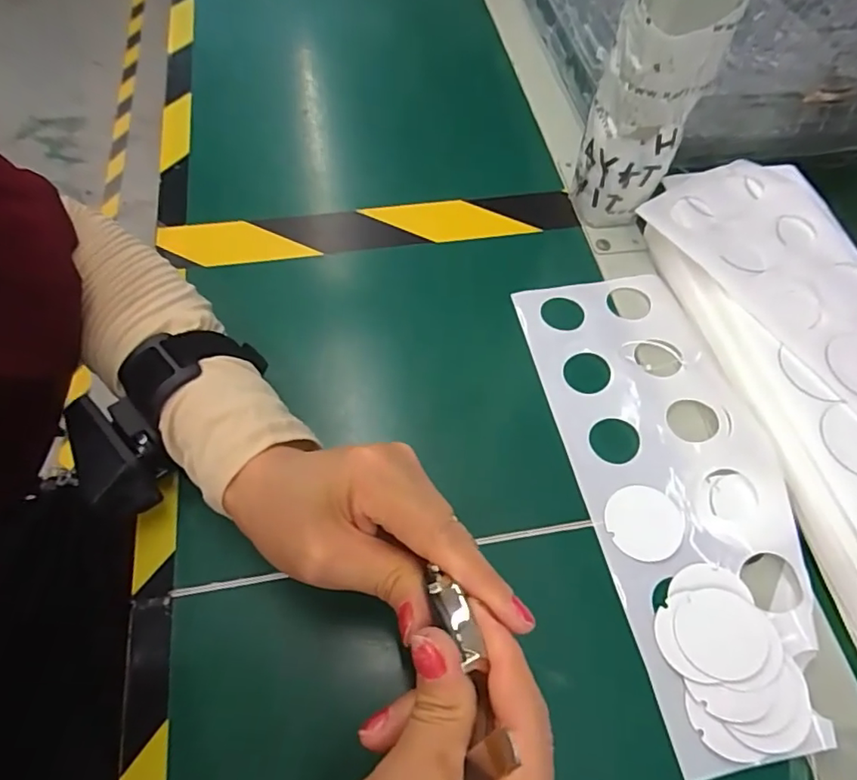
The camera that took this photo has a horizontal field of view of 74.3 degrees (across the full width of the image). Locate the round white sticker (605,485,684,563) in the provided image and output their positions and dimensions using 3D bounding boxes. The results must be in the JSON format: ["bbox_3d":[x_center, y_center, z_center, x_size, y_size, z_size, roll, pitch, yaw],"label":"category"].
[{"bbox_3d":[0.117,0.072,0.307,0.040,0.004,0.040,-1,61,2],"label":"round white sticker"}]

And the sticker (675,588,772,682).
[{"bbox_3d":[0.142,0.119,0.275,0.041,0.004,0.040,-4,59,7],"label":"sticker"}]

